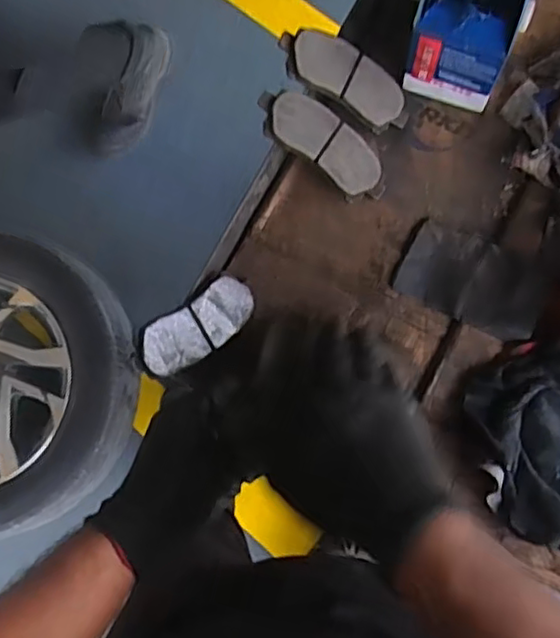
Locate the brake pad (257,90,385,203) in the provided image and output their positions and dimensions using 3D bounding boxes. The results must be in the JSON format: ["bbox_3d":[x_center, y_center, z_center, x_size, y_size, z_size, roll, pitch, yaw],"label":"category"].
[{"bbox_3d":[0.037,-0.143,0.528,0.123,0.014,0.046,35,80,-14],"label":"brake pad"}]

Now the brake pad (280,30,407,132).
[{"bbox_3d":[0.056,-0.201,0.534,0.121,0.015,0.048,26,78,-20],"label":"brake pad"}]

